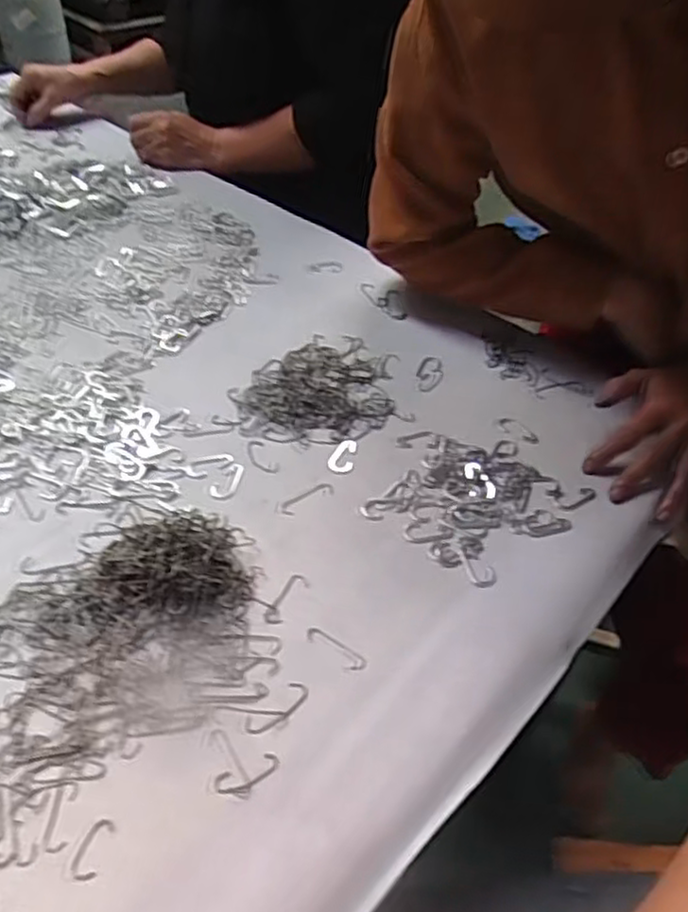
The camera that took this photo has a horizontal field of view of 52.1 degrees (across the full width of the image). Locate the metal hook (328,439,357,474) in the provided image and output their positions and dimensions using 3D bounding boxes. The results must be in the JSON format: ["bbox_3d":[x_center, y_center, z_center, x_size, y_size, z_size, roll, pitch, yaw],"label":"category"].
[{"bbox_3d":[-0.001,0.000,0.575,0.020,0.005,0.033,8,45,7],"label":"metal hook"}]

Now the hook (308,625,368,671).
[{"bbox_3d":[-0.006,0.124,0.454,0.044,0.004,0.014,30,51,26],"label":"hook"}]

